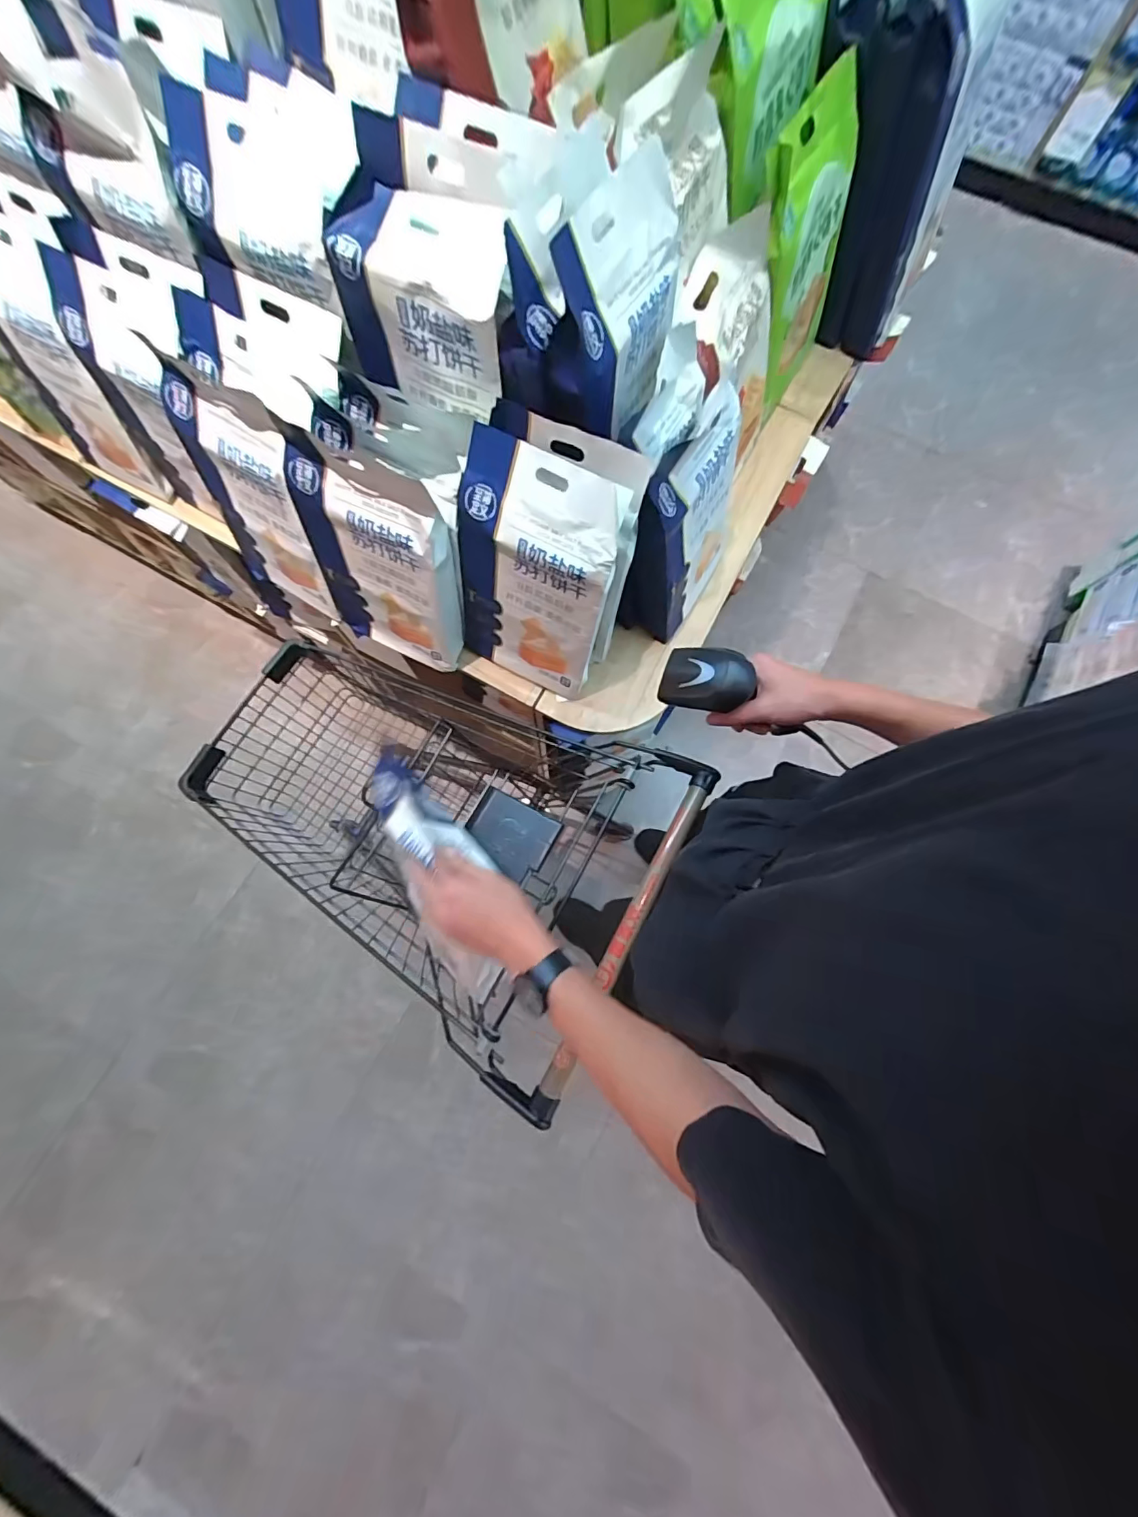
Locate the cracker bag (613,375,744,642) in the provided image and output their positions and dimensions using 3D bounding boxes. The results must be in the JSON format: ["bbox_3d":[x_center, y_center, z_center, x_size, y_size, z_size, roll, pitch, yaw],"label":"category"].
[{"bbox_3d":[0.181,-0.337,0.750,0.090,0.286,0.224,32,77,7],"label":"cracker bag"}]

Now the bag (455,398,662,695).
[{"bbox_3d":[-0.051,-0.265,0.717,0.252,0.387,0.093,28,59,8],"label":"bag"}]

